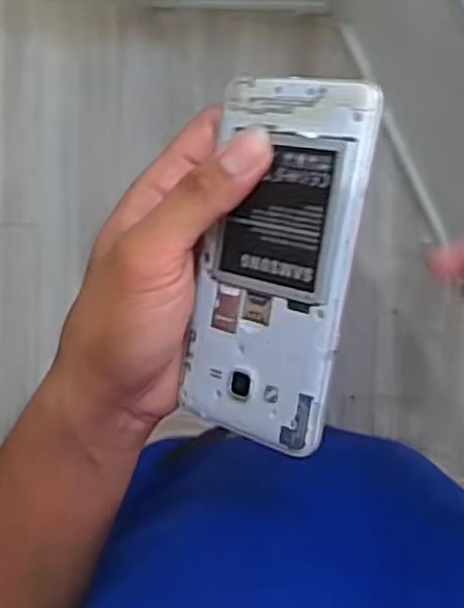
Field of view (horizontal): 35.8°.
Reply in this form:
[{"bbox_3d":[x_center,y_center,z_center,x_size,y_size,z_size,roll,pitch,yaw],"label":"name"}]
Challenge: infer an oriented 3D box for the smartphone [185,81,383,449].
[{"bbox_3d":[0.016,-0.016,0.284,0.067,0.005,0.141,14,100,35],"label":"smartphone"}]

